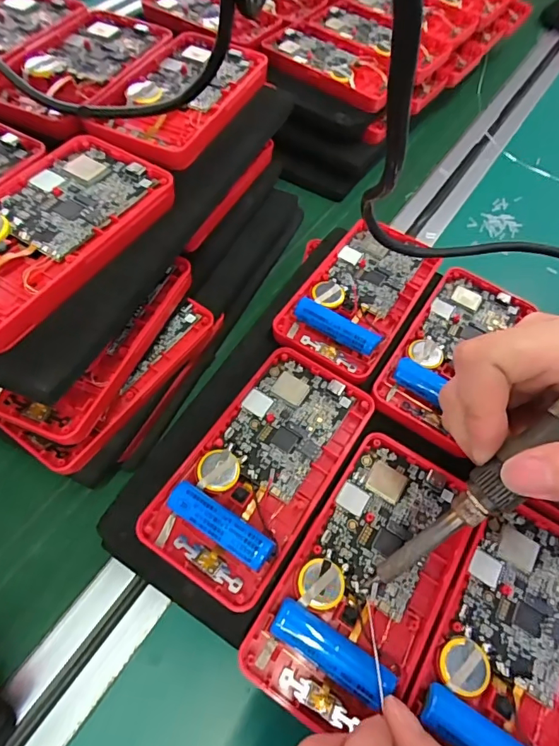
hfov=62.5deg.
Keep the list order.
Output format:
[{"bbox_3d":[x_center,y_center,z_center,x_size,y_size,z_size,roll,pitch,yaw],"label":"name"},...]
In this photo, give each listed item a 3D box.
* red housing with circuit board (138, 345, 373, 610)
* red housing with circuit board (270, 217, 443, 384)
[{"bbox_3d":[-0.010,0.040,0.221,0.067,0.012,0.121,30,61,16],"label":"red housing with circuit board"},{"bbox_3d":[0.047,-0.047,0.278,0.062,0.012,0.115,28,60,15],"label":"red housing with circuit board"}]

